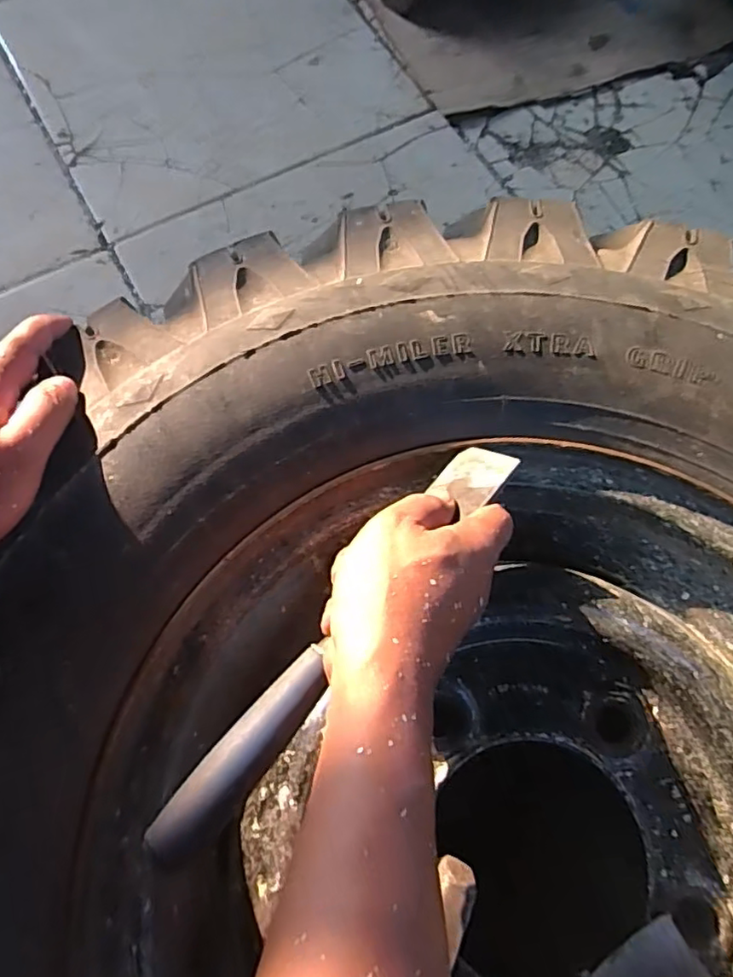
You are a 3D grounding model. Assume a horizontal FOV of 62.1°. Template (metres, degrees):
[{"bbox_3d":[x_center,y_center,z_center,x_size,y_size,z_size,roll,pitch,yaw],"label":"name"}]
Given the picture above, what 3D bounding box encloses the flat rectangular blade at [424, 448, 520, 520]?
[{"bbox_3d":[0.059,-0.007,0.341,0.036,0.005,0.042,24,61,42],"label":"flat rectangular blade"}]

